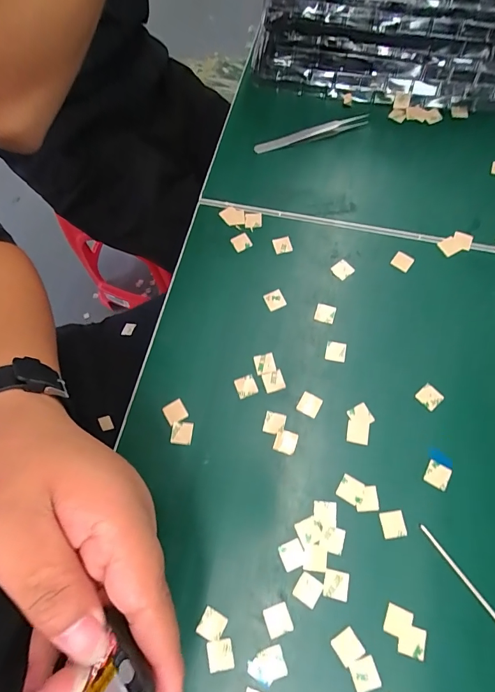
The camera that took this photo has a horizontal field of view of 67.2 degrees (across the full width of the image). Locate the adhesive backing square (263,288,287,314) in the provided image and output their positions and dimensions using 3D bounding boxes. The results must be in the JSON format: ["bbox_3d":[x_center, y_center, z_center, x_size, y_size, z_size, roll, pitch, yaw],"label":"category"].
[{"bbox_3d":[0.023,-0.038,0.314,0.015,0.004,0.016,-25,83,-3],"label":"adhesive backing square"}]

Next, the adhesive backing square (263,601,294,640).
[{"bbox_3d":[0.019,0.174,0.236,0.016,0.004,0.016,-18,71,-8],"label":"adhesive backing square"}]

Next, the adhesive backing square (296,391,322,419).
[{"bbox_3d":[0.047,0.045,0.283,0.016,0.004,0.016,27,76,6],"label":"adhesive backing square"}]

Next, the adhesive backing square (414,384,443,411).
[{"bbox_3d":[0.137,0.039,0.281,0.016,0.004,0.015,43,85,13],"label":"adhesive backing square"}]

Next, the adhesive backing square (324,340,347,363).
[{"bbox_3d":[0.070,0.004,0.297,0.016,0.004,0.017,10,75,10],"label":"adhesive backing square"}]

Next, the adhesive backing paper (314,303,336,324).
[{"bbox_3d":[0.064,-0.027,0.309,0.015,0.004,0.015,16,79,8],"label":"adhesive backing paper"}]

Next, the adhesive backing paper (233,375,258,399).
[{"bbox_3d":[-0.001,0.031,0.289,0.016,0.004,0.016,-22,71,-6],"label":"adhesive backing paper"}]

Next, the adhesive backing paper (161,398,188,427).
[{"bbox_3d":[-0.055,0.051,0.285,0.016,0.004,0.016,-31,73,-5],"label":"adhesive backing paper"}]

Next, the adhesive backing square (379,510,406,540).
[{"bbox_3d":[0.099,0.121,0.252,0.016,0.004,0.016,-9,73,0],"label":"adhesive backing square"}]

